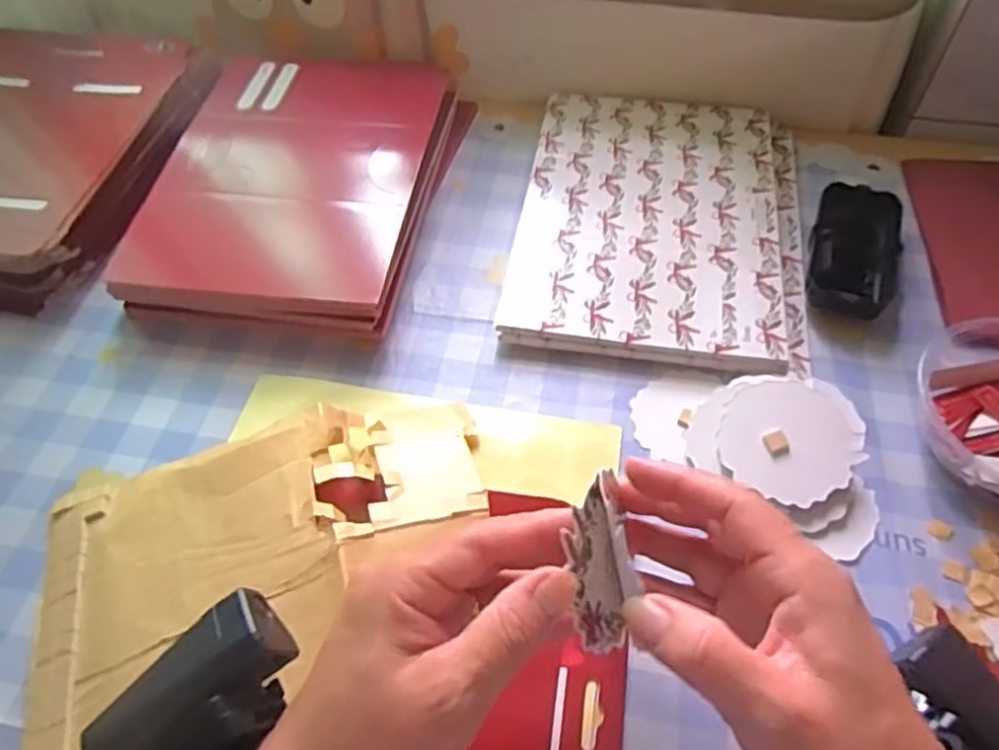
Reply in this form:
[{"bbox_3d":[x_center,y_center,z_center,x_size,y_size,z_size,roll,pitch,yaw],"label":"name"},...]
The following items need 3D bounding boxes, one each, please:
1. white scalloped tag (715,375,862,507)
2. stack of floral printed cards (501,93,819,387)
[{"bbox_3d":[0.155,0.035,0.381,0.067,0.005,0.065,26,75,19],"label":"white scalloped tag"},{"bbox_3d":[0.115,-0.113,0.503,0.192,0.017,0.261,9,54,8],"label":"stack of floral printed cards"}]

